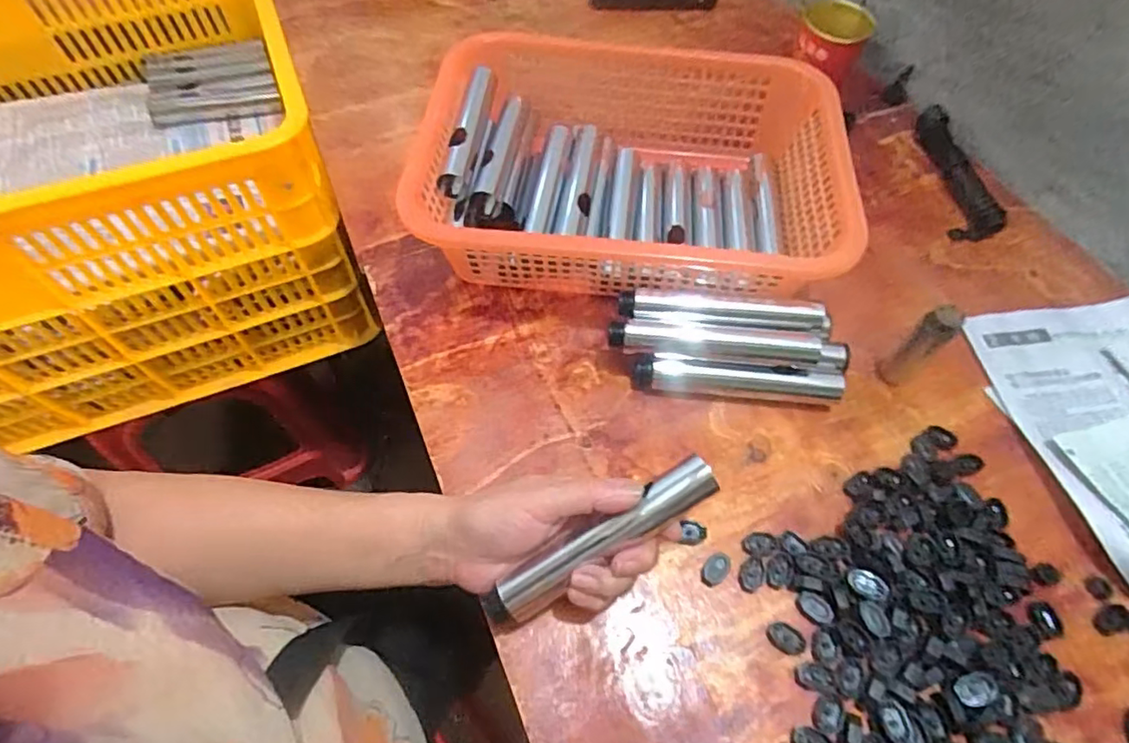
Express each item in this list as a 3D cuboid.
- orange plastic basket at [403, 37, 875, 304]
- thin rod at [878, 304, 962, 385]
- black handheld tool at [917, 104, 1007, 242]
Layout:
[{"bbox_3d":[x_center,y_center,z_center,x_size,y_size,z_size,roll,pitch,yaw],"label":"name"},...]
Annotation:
[{"bbox_3d":[0.054,-0.163,0.502,0.327,0.096,0.241,6,59,3],"label":"orange plastic basket"},{"bbox_3d":[0.255,-0.018,0.422,0.016,0.079,0.022,-37,66,-20],"label":"thin rod"},{"bbox_3d":[0.377,-0.193,0.560,0.039,0.027,0.158,4,59,2],"label":"black handheld tool"}]

